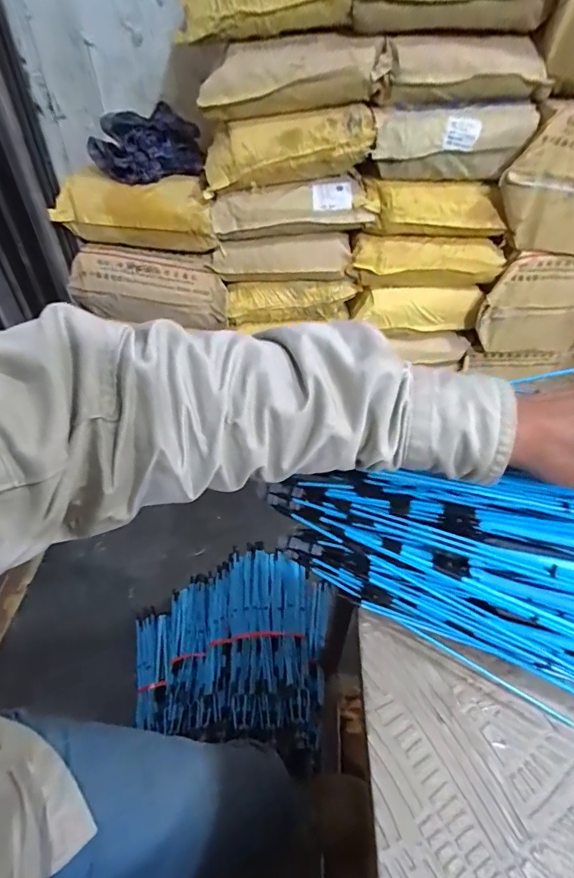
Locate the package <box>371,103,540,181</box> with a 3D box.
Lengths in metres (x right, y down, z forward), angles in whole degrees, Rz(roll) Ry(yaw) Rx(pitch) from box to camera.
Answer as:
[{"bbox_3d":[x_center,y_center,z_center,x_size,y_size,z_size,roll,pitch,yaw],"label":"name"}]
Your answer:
[{"bbox_3d":[0.383,-0.704,1.031,0.346,0.143,0.093,3,44,1],"label":"package"}]

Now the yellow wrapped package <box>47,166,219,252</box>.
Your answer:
[{"bbox_3d":[-0.423,-0.639,1.221,0.421,0.160,0.177,-4,45,-5],"label":"yellow wrapped package"}]

